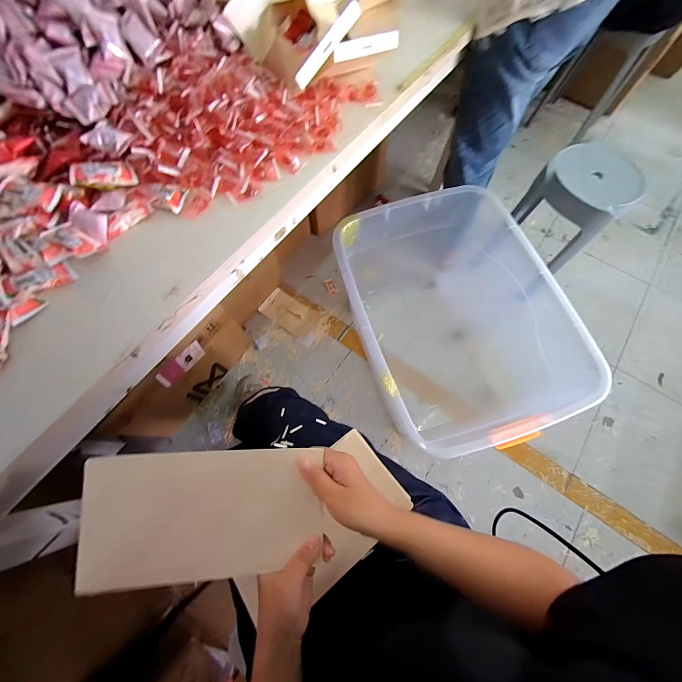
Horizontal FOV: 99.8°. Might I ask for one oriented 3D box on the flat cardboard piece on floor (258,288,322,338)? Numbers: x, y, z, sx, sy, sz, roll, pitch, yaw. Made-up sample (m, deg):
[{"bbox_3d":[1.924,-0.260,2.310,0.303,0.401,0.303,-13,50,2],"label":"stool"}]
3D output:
[{"bbox_3d":[-0.203,-0.114,1.154,0.216,0.034,0.133,31,73,12],"label":"flat cardboard piece on floor"}]

